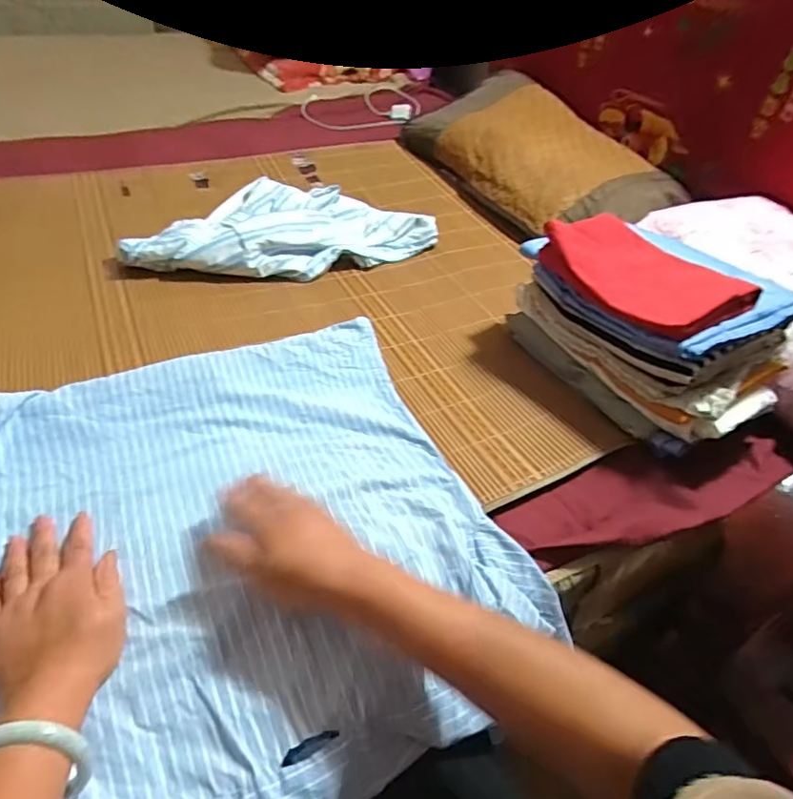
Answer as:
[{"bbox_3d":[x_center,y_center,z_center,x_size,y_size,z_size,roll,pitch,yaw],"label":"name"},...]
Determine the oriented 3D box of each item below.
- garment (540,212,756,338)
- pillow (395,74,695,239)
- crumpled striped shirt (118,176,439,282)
[{"bbox_3d":[0.299,-0.156,0.669,0.149,0.049,0.233,-18,49,-25],"label":"garment"},{"bbox_3d":[0.307,-0.531,1.187,0.334,0.157,0.593,-18,49,-25],"label":"pillow"},{"bbox_3d":[-0.189,-0.328,0.961,0.497,0.062,0.309,-5,44,-13],"label":"crumpled striped shirt"}]

